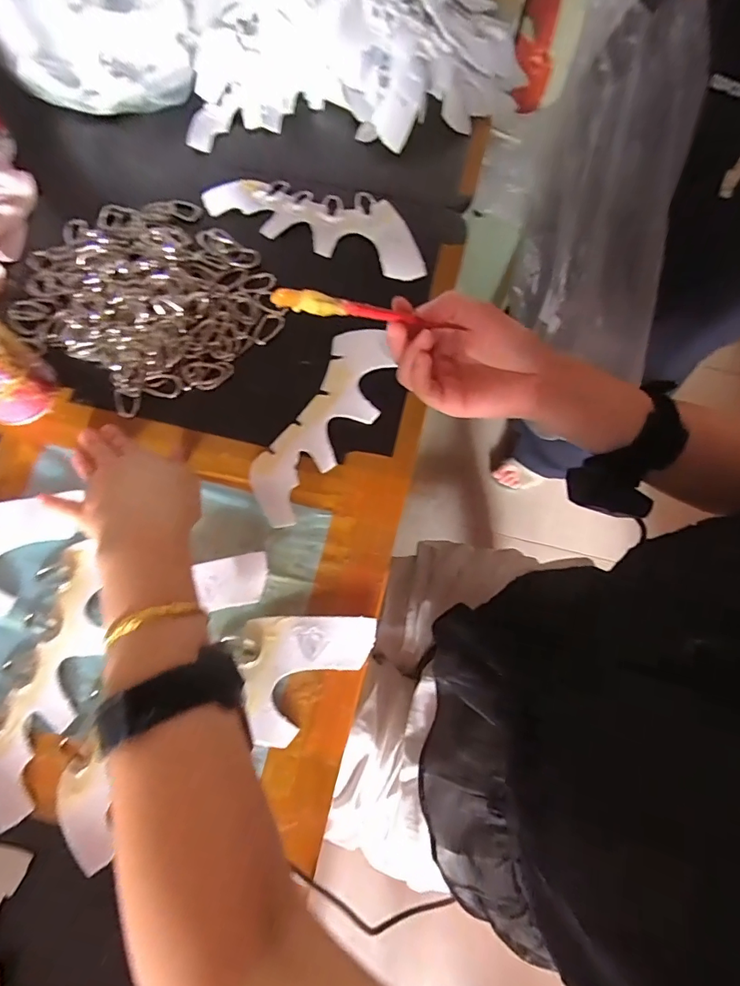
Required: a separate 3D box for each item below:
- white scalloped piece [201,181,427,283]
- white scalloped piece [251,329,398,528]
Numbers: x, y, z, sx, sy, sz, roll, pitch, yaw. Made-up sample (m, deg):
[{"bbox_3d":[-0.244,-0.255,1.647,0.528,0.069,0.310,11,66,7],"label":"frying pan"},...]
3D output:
[{"bbox_3d":[-0.051,-0.270,0.448,0.222,0.008,0.075,16,74,4],"label":"white scalloped piece"},{"bbox_3d":[-0.039,-0.061,0.390,0.063,0.006,0.187,29,78,7],"label":"white scalloped piece"}]

